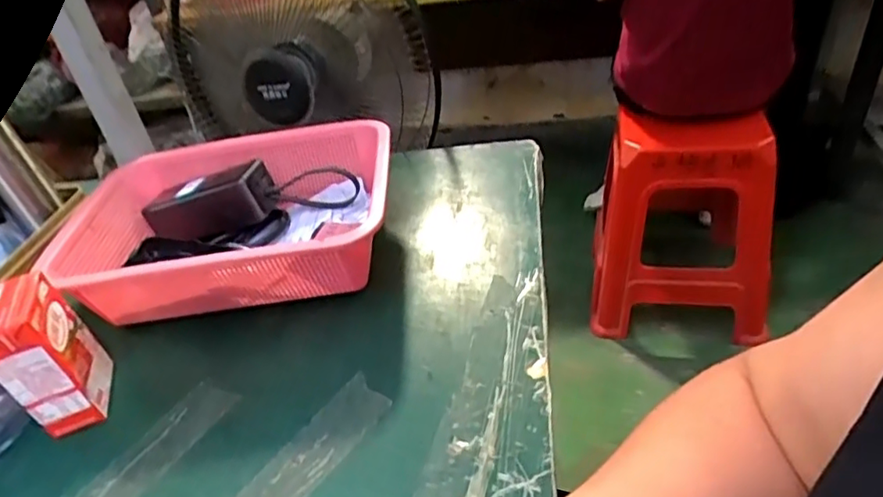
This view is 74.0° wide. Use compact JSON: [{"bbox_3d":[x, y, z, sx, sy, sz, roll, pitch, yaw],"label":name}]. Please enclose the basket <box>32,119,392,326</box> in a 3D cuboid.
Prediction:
[{"bbox_3d":[-0.194,-0.034,0.568,0.297,0.091,0.212,-6,36,6],"label":"basket"}]

